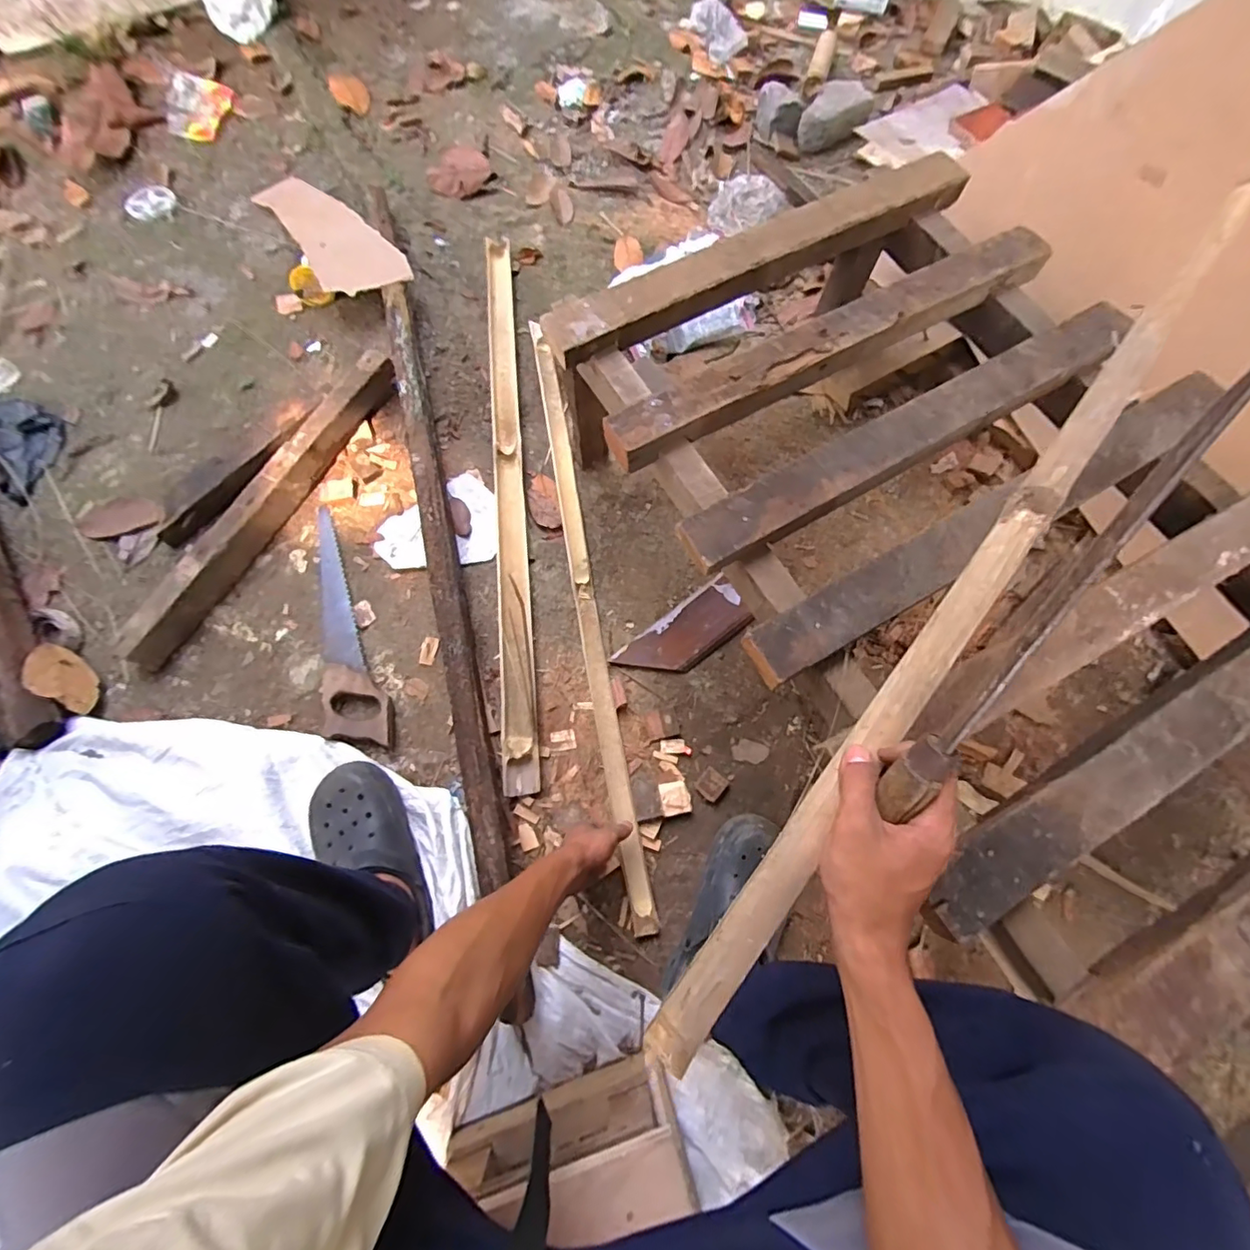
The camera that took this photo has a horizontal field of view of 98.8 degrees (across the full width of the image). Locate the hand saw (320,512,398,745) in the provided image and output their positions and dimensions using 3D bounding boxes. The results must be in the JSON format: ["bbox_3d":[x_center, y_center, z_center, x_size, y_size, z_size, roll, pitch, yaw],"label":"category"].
[{"bbox_3d":[-0.451,-0.002,0.849,0.091,0.022,0.417,-18,74,-6],"label":"hand saw"}]

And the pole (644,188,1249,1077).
[{"bbox_3d":[0.310,-0.068,0.428,0.031,0.024,0.895,39,76,11],"label":"pole"}]

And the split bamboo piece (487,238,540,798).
[{"bbox_3d":[-0.207,-0.251,0.927,0.065,0.025,1.039,-5,73,-2],"label":"split bamboo piece"}]

